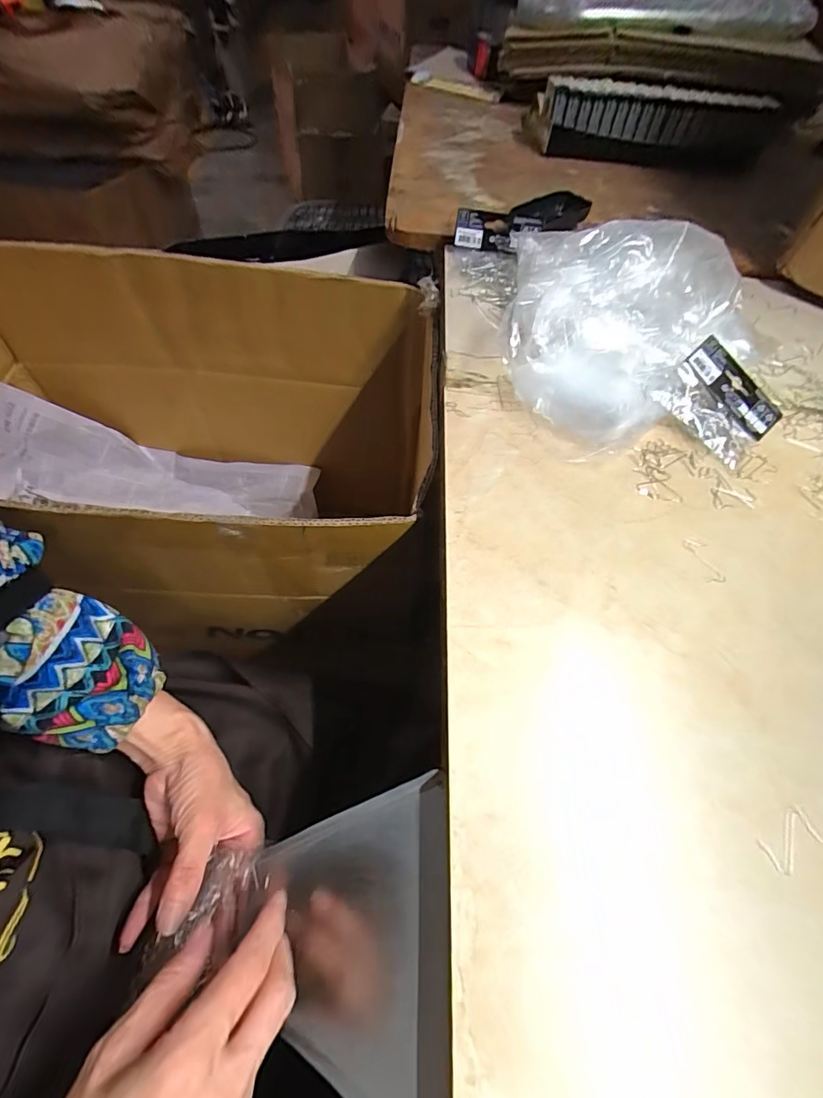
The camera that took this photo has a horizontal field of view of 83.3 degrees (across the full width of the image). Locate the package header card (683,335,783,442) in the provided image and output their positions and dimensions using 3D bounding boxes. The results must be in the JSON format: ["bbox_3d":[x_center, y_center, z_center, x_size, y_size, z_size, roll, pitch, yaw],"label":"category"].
[{"bbox_3d":[0.296,-0.148,0.423,0.044,0.008,0.098,-39,90,-7],"label":"package header card"}]

